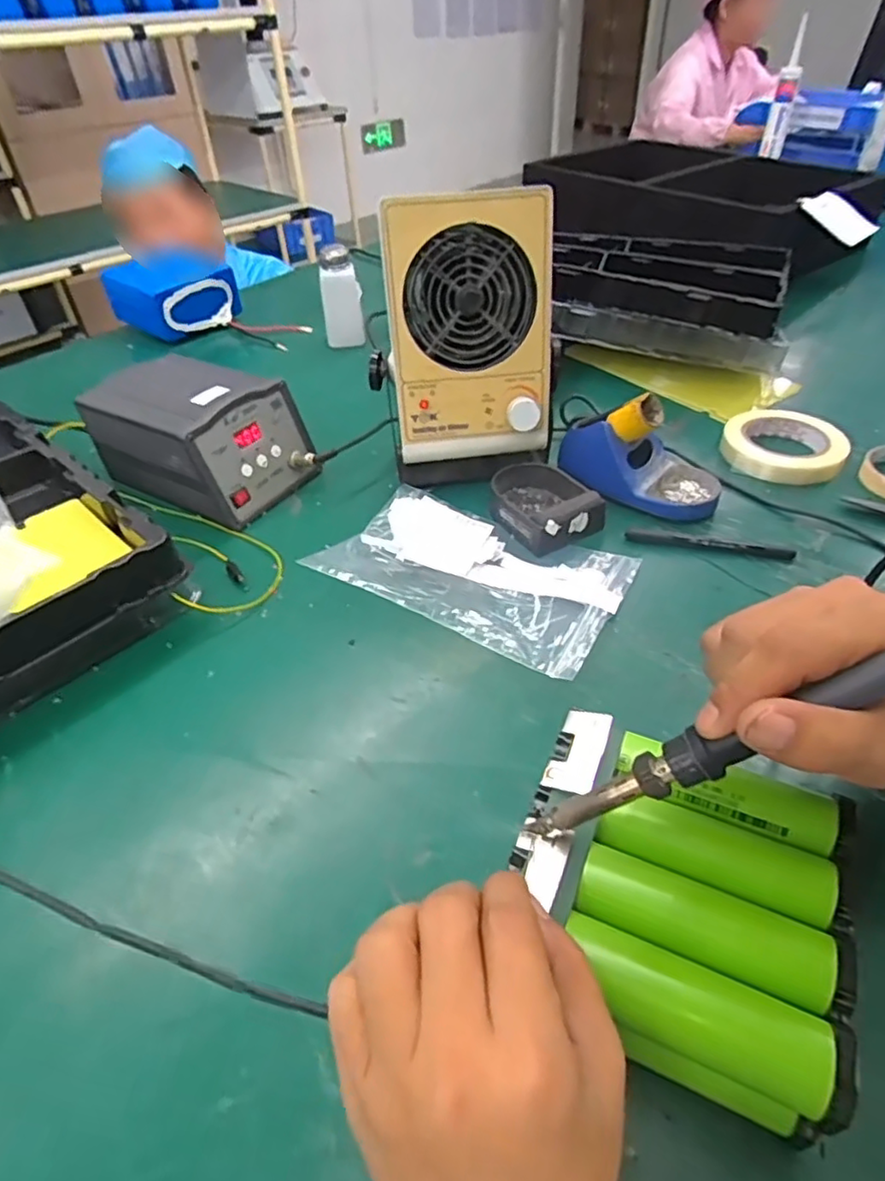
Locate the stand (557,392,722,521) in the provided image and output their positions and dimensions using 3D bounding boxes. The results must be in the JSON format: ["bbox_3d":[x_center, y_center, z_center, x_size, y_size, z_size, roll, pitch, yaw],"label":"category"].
[{"bbox_3d":[0.194,-0.135,0.605,0.155,0.079,0.087,25,51,26],"label":"stand"}]

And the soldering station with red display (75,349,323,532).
[{"bbox_3d":[-0.244,-0.160,0.646,0.199,0.100,0.130,21,48,24],"label":"soldering station with red display"}]

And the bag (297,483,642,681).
[{"bbox_3d":[0.027,-0.017,0.529,0.233,0.017,0.160,22,39,22],"label":"bag"}]

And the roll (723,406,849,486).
[{"bbox_3d":[0.356,-0.154,0.660,0.115,0.021,0.113,18,47,22],"label":"roll"}]

